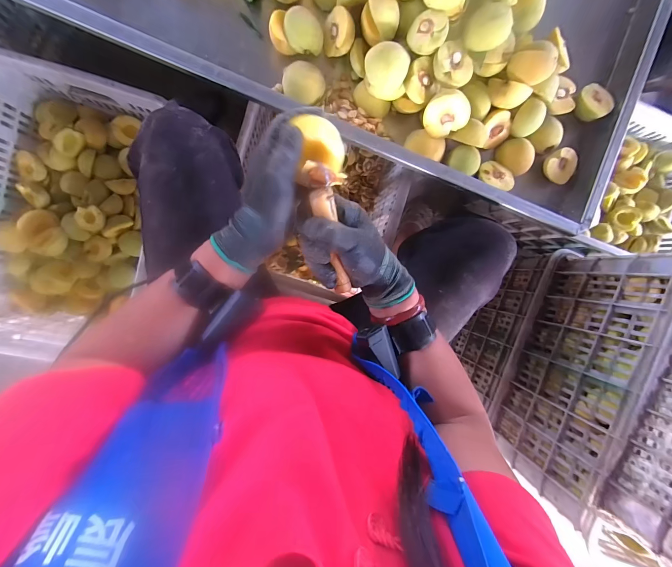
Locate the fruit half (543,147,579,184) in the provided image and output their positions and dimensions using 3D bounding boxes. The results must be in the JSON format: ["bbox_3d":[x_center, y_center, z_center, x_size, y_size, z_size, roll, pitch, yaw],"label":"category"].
[{"bbox_3d":[0.393,-0.204,0.534,0.049,0.025,0.056,-23,96,-6],"label":"fruit half"}]

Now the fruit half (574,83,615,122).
[{"bbox_3d":[0.448,-0.316,0.533,0.047,0.027,0.057,-37,97,-4],"label":"fruit half"}]

